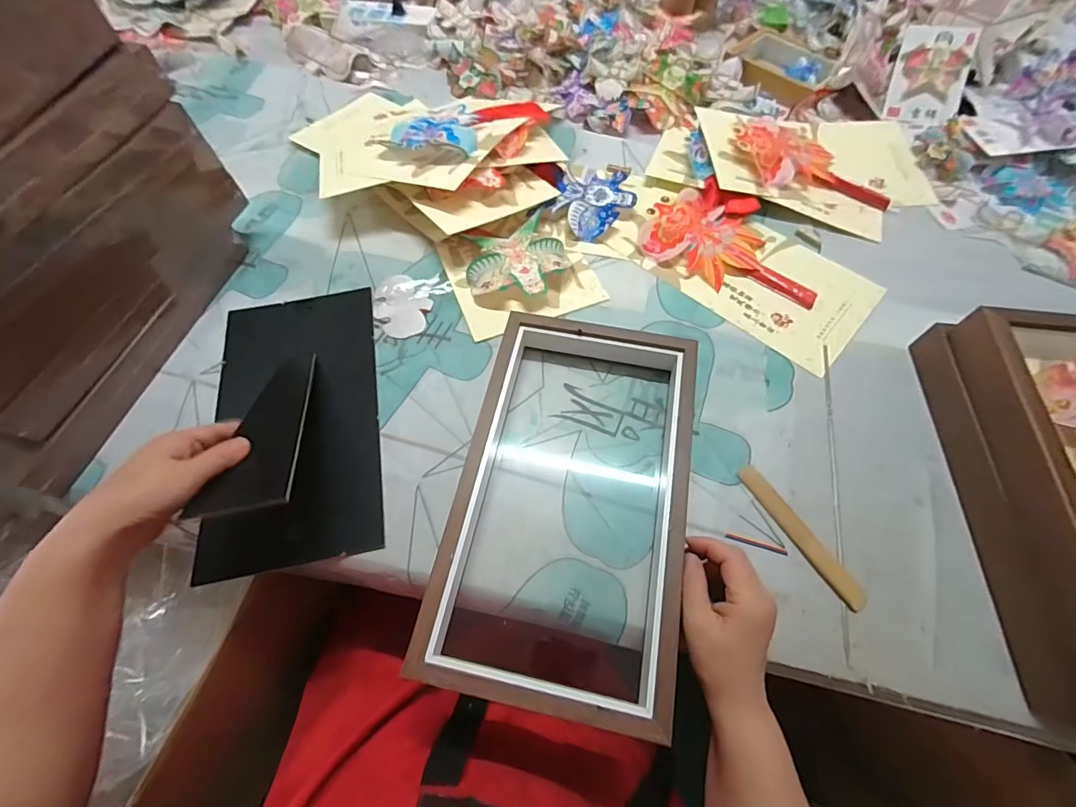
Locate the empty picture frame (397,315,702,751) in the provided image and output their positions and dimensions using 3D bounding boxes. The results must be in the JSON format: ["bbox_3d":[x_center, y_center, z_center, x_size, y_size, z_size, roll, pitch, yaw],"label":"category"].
[{"bbox_3d":[0.033,0.078,0.432,0.198,0.051,0.351,10,64,7],"label":"empty picture frame"}]

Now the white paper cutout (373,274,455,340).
[{"bbox_3d":[-0.162,-0.124,0.568,0.081,0.006,0.096,22,65,13],"label":"white paper cutout"}]

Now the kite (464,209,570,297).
[{"bbox_3d":[-0.026,-0.184,0.583,0.121,0.022,0.130,-4,62,-1],"label":"kite"}]

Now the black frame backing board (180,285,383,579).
[{"bbox_3d":[-0.260,-0.006,0.476,0.170,0.094,0.319,-14,55,-5],"label":"black frame backing board"}]

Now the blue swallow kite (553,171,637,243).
[{"bbox_3d":[0.077,-0.271,0.631,0.102,0.021,0.111,7,62,5],"label":"blue swallow kite"}]

